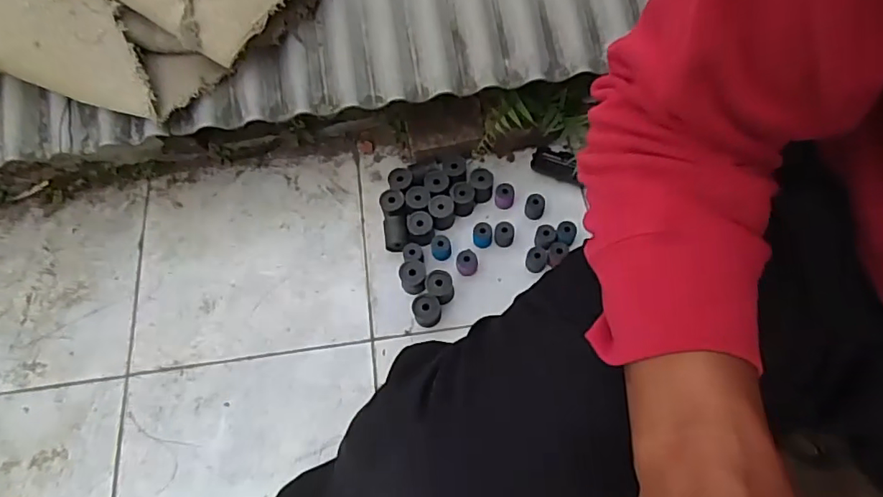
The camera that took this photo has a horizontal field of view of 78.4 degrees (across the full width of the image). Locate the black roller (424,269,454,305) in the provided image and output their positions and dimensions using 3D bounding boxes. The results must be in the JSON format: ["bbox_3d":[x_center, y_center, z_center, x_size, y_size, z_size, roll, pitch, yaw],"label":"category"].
[{"bbox_3d":[-0.003,0.068,0.887,0.043,0.052,0.050,-10,65,-2],"label":"black roller"}]

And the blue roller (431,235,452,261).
[{"bbox_3d":[0.000,-0.002,0.921,0.033,0.035,0.033,-1,65,2],"label":"blue roller"}]

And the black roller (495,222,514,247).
[{"bbox_3d":[0.108,-0.022,0.931,0.033,0.048,0.031,-1,65,2],"label":"black roller"}]

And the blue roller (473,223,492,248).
[{"bbox_3d":[0.071,-0.021,0.930,0.032,0.045,0.031,-1,65,2],"label":"blue roller"}]

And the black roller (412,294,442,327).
[{"bbox_3d":[-0.023,0.102,0.874,0.043,0.051,0.049,-5,65,0],"label":"black roller"}]

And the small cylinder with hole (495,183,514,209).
[{"bbox_3d":[0.112,-0.091,0.960,0.033,0.041,0.032,3,65,4],"label":"small cylinder with hole"}]

